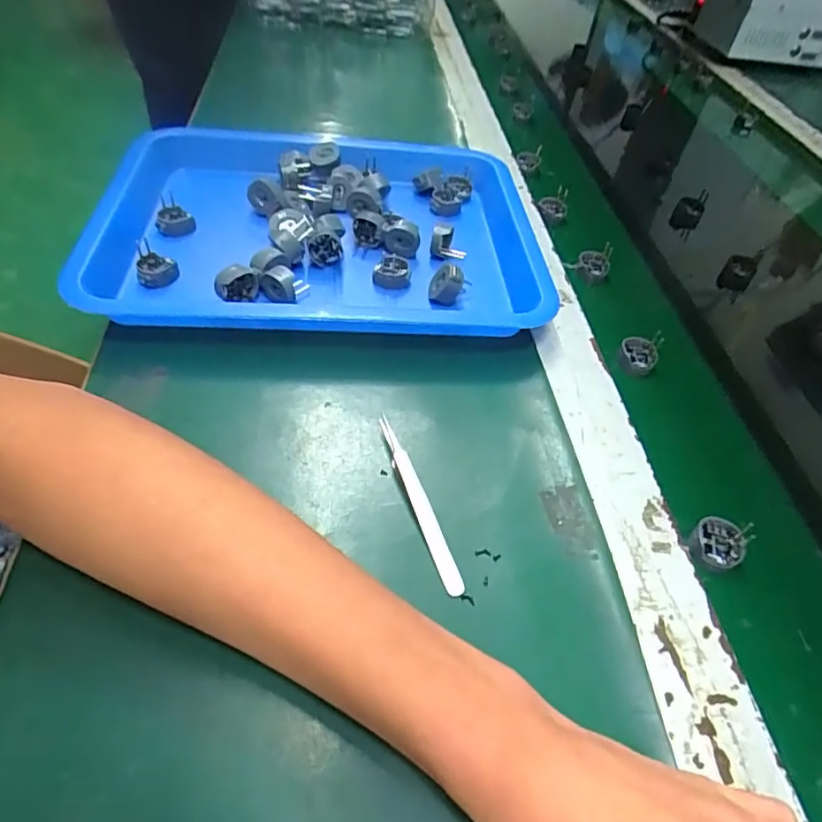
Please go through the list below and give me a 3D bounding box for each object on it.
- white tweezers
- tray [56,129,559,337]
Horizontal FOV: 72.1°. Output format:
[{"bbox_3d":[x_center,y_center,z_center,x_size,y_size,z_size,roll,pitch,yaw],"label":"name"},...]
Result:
[{"bbox_3d":[0.004,0.048,0.307,0.010,0.012,0.109,-13,51,-18],"label":"white tweezers"},{"bbox_3d":[-0.059,-0.148,0.455,0.310,0.036,0.266,1,48,-6],"label":"tray"}]

